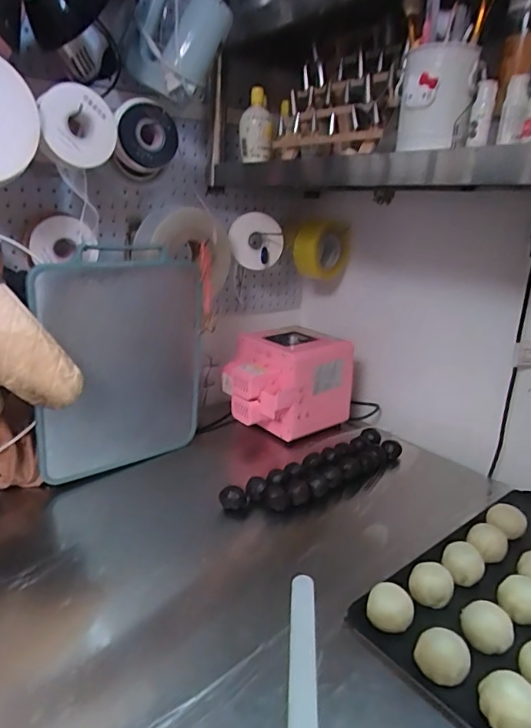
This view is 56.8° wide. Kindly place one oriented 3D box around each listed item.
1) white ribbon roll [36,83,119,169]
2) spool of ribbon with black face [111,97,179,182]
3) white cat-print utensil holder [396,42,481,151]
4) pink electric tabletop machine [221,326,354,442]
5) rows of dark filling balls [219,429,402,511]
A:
[{"bbox_3d":[-0.258,-0.329,0.681,0.101,0.099,0.030,-11,23,-32],"label":"white ribbon roll"},{"bbox_3d":[-0.188,-0.352,0.770,0.097,0.111,0.033,0,19,-5],"label":"spool of ribbon with black face"},{"bbox_3d":[0.196,-0.306,0.571,0.074,0.102,0.063,5,20,11],"label":"white cat-print utensil holder"},{"bbox_3d":[0.040,0.037,0.982,0.209,0.174,0.194,-14,24,-37],"label":"pink electric tabletop machine"},{"bbox_3d":[0.093,0.187,0.828,0.344,0.038,0.092,-14,24,-38],"label":"rows of dark filling balls"}]

